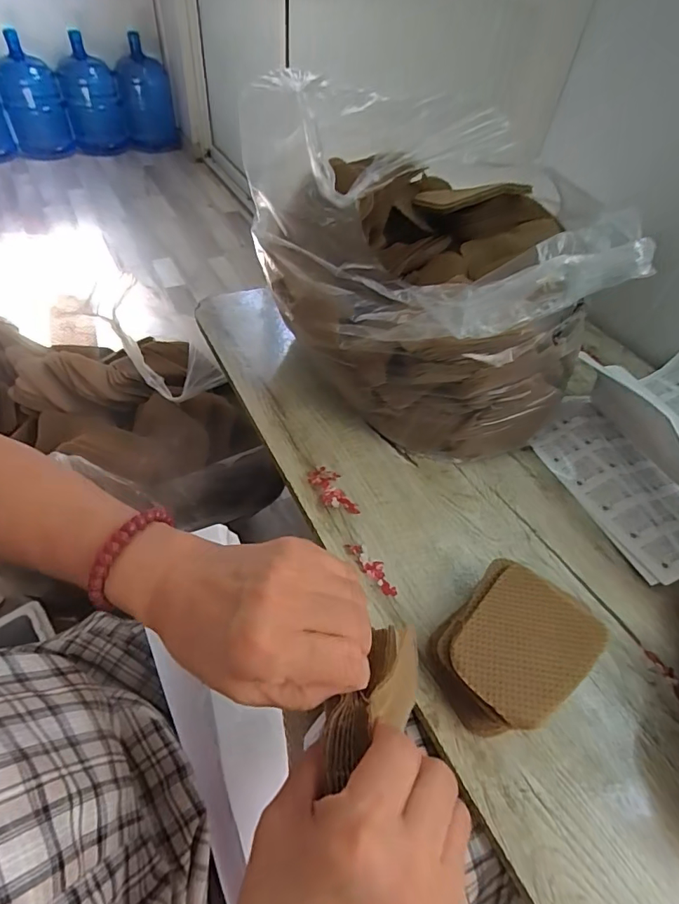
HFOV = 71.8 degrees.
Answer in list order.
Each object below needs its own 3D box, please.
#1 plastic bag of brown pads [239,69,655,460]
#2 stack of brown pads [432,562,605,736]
[{"bbox_3d":[0.087,-0.197,0.549,0.399,0.282,0.301,27,52,17],"label":"plastic bag of brown pads"},{"bbox_3d":[0.146,0.166,0.400,0.133,0.046,0.100,-35,61,-30],"label":"stack of brown pads"}]

